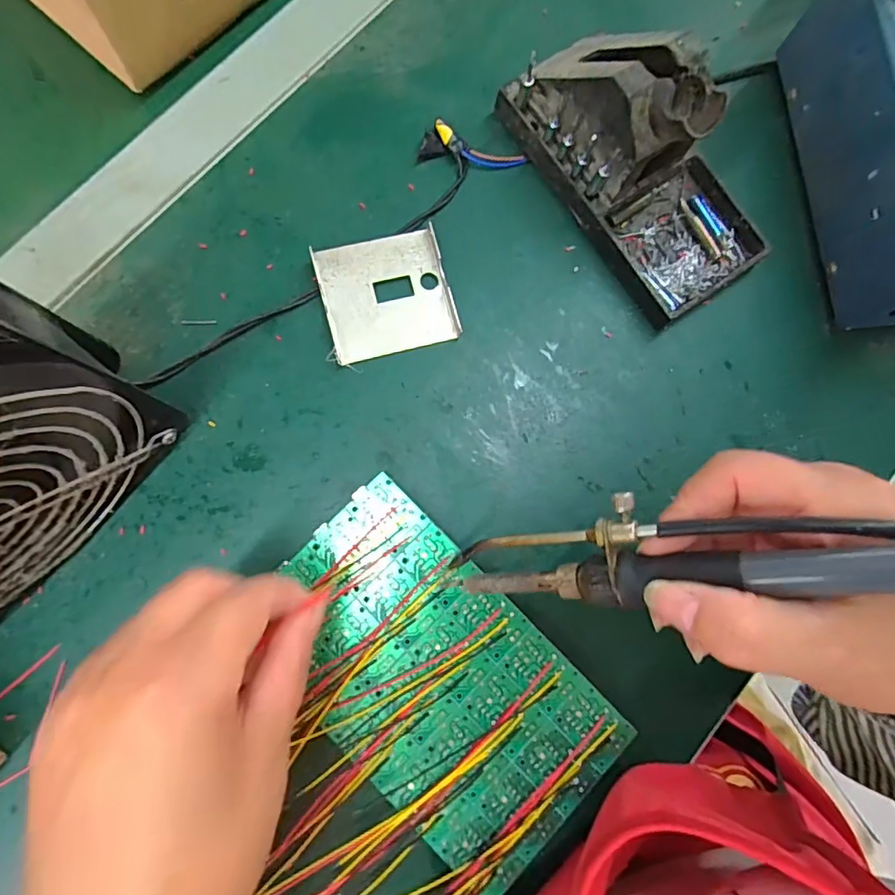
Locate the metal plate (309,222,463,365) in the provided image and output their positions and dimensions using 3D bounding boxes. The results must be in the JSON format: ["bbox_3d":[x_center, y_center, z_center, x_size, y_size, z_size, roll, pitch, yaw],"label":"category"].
[{"bbox_3d":[-0.033,-0.084,0.292,0.068,0.009,0.064,-14,82,-6],"label":"metal plate"}]

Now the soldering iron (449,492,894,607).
[{"bbox_3d":[0.090,0.034,0.172,0.200,0.016,0.033,-8,77,33],"label":"soldering iron"}]

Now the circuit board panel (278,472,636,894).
[{"bbox_3d":[-0.006,0.109,0.255,0.099,0.014,0.172,-44,86,-9],"label":"circuit board panel"}]

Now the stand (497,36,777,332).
[{"bbox_3d":[0.108,-0.157,0.281,0.077,0.071,0.161,-36,85,-8],"label":"stand"}]

